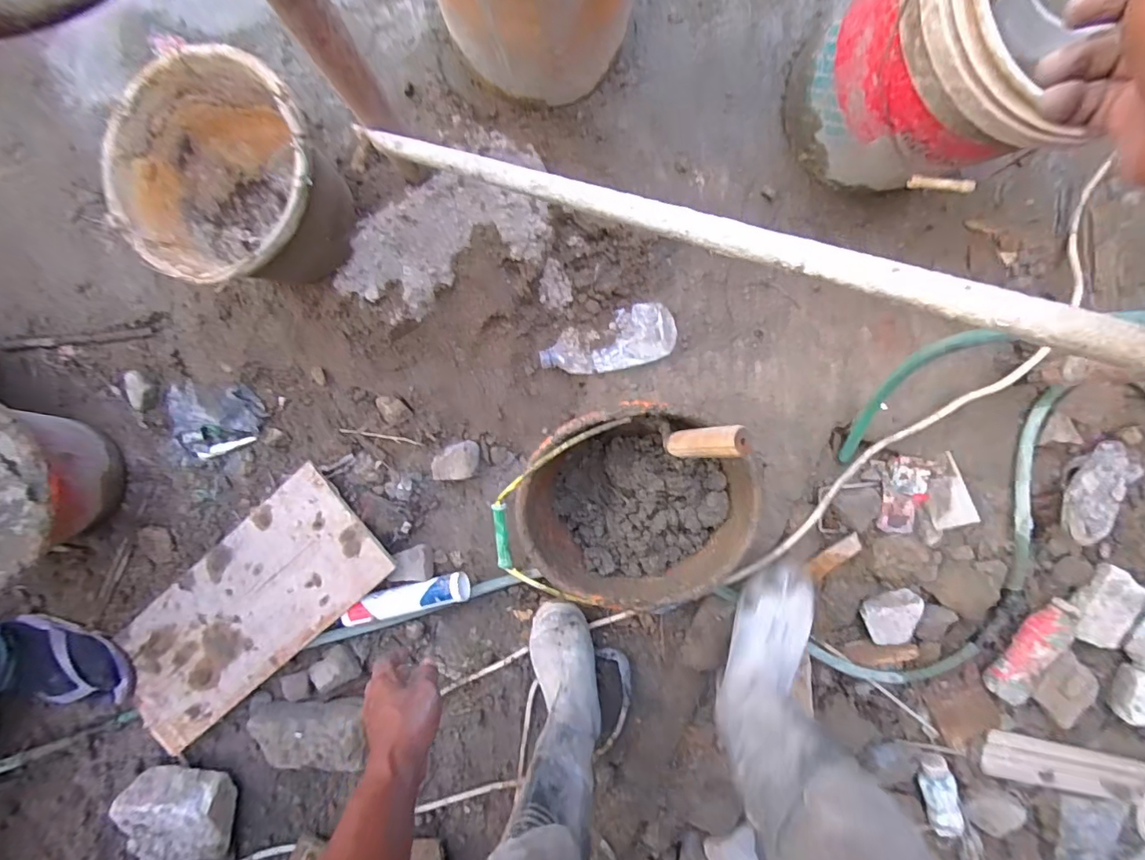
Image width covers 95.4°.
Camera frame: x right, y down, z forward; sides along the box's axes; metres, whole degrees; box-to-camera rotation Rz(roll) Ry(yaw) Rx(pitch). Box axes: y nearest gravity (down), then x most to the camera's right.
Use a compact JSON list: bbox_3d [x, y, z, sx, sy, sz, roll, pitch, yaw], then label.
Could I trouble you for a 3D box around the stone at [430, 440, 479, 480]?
[{"bbox_3d":[-0.196,0.055,0.872,0.090,0.030,0.058,-19,93,2],"label":"stone"}]

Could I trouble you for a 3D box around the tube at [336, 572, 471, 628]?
[{"bbox_3d":[-0.286,0.287,0.884,0.227,0.061,0.051,-16,93,2],"label":"tube"}]

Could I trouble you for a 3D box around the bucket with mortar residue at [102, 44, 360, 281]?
[{"bbox_3d":[-0.439,-0.328,0.714,0.251,0.224,0.272,0,94,1],"label":"bucket with mortar residue"}]

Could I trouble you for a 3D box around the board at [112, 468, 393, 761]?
[{"bbox_3d":[-0.568,0.314,0.894,0.551,0.021,0.224,-41,89,9],"label":"board"}]

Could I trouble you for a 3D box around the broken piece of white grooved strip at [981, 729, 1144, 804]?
[{"bbox_3d":[0.853,0.587,0.905,0.276,0.006,0.086,10,94,0],"label":"broken piece of white grooved strip"}]

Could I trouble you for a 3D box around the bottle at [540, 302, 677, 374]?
[{"bbox_3d":[0.059,-0.141,0.841,0.217,0.031,0.091,-14,93,2],"label":"bottle"}]

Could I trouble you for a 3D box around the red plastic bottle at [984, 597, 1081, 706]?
[{"bbox_3d":[0.762,0.365,0.864,0.057,0.049,0.193,25,94,-1],"label":"red plastic bottle"}]

